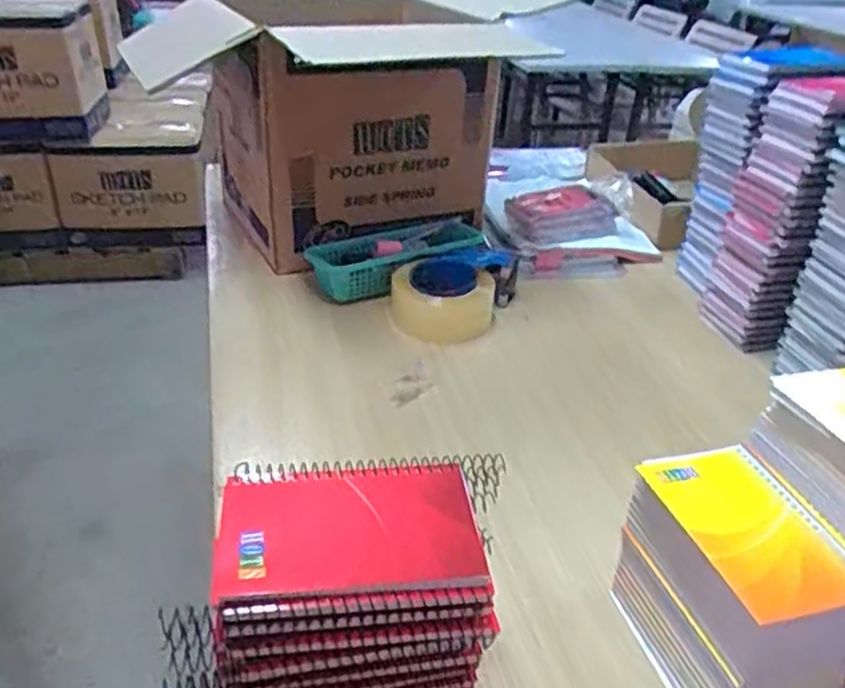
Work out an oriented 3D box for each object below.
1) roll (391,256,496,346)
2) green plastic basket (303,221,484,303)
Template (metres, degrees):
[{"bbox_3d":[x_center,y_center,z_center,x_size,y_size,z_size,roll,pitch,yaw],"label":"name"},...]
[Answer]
[{"bbox_3d":[0.022,-0.053,0.848,0.116,0.052,0.111,2,32,-2],"label":"roll"},{"bbox_3d":[-0.028,-0.105,0.932,0.224,0.050,0.108,-10,35,-21],"label":"green plastic basket"}]

